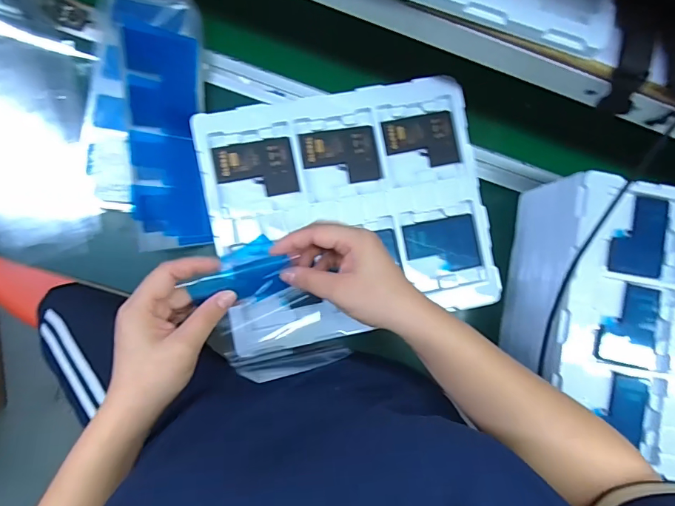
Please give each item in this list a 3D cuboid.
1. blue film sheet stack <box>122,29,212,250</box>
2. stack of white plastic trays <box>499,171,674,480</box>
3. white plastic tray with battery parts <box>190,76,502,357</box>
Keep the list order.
[{"bbox_3d":[-0.206,-0.133,0.508,0.097,0.013,0.251,-12,105,-46],"label":"blue film sheet stack"},{"bbox_3d":[0.371,0.089,0.519,0.284,0.127,0.312,14,85,-6],"label":"stack of white plastic trays"},{"bbox_3d":[0.017,-0.050,0.494,0.317,0.023,0.278,-11,87,-7],"label":"white plastic tray with battery parts"}]

